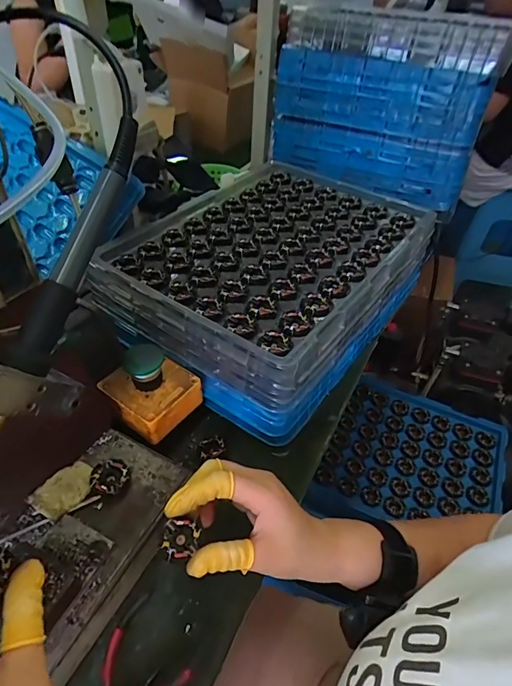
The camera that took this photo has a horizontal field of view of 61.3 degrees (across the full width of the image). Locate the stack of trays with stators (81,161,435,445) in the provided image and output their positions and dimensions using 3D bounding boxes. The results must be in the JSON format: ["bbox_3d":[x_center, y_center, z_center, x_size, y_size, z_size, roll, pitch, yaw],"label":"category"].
[{"bbox_3d":[0.020,-0.095,0.554,0.289,0.098,0.372,29,49,23],"label":"stack of trays with stators"}]

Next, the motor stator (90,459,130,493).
[{"bbox_3d":[-0.121,0.112,0.359,0.028,0.013,0.027,2,44,-2],"label":"motor stator"}]

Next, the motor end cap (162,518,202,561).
[{"bbox_3d":[-0.053,0.139,0.306,0.024,0.009,0.026,2,44,-2],"label":"motor end cap"}]

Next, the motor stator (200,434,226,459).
[{"bbox_3d":[-0.044,0.104,0.438,0.024,0.010,0.028,-3,44,-8],"label":"motor stator"}]

